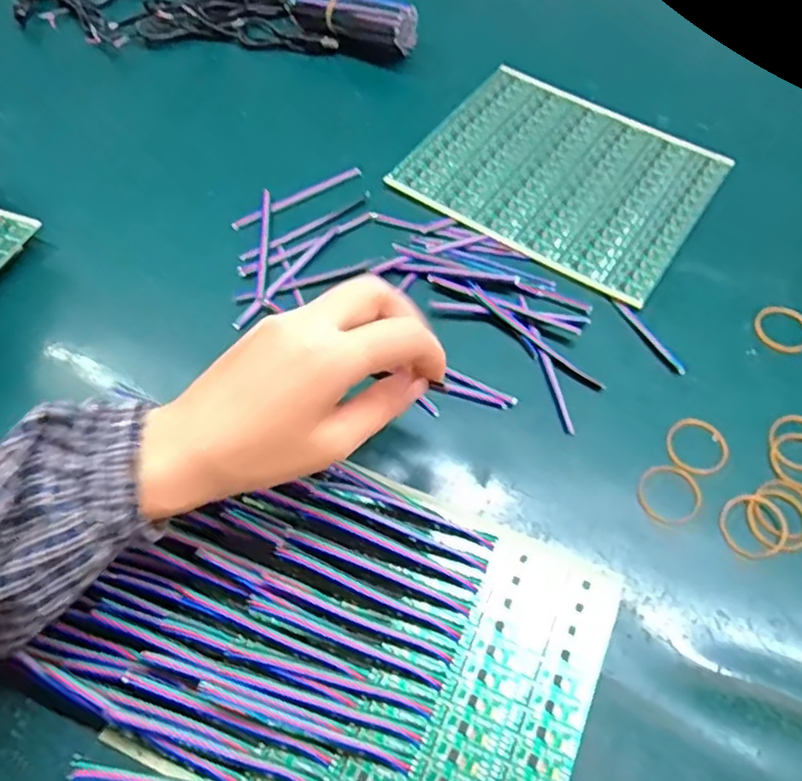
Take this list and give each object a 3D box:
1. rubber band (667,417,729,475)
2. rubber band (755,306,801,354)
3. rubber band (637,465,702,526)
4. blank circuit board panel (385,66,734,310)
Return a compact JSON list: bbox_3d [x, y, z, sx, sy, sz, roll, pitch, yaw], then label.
[{"bbox_3d":[0.164,0.030,0.374,0.033,0.004,0.033,1,59,-2],"label":"rubber band"},{"bbox_3d":[0.237,-0.038,0.418,0.034,0.004,0.035,1,59,-2],"label":"rubber band"},{"bbox_3d":[0.144,0.055,0.363,0.032,0.004,0.035,1,59,-2],"label":"rubber band"},{"bbox_3d":[0.117,-0.157,0.483,0.191,0.005,0.168,31,63,16],"label":"blank circuit board panel"}]

